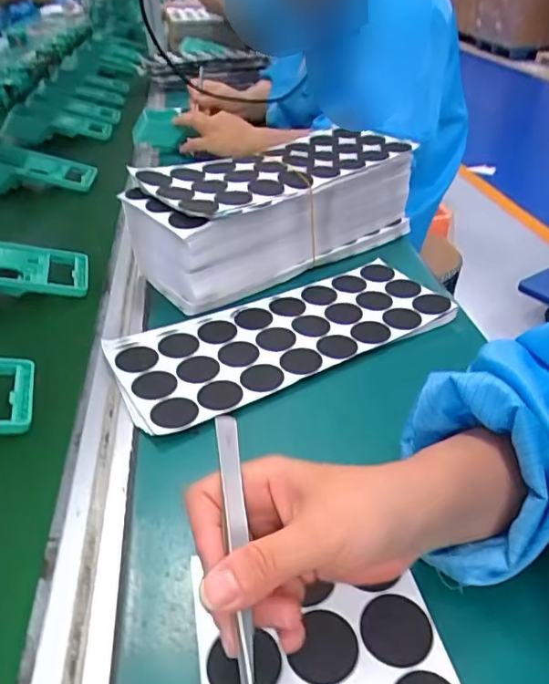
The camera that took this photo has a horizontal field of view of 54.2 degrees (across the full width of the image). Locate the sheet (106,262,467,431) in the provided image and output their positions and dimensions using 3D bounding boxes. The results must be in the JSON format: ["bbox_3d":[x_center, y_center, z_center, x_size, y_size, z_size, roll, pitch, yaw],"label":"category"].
[{"bbox_3d":[0.015,-0.009,0.474,0.302,0.006,0.130,-18,39,-22],"label":"sheet"}]

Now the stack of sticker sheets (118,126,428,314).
[{"bbox_3d":[0.006,-0.144,0.579,0.311,0.098,0.117,-27,45,-32],"label":"stack of sticker sheets"}]

